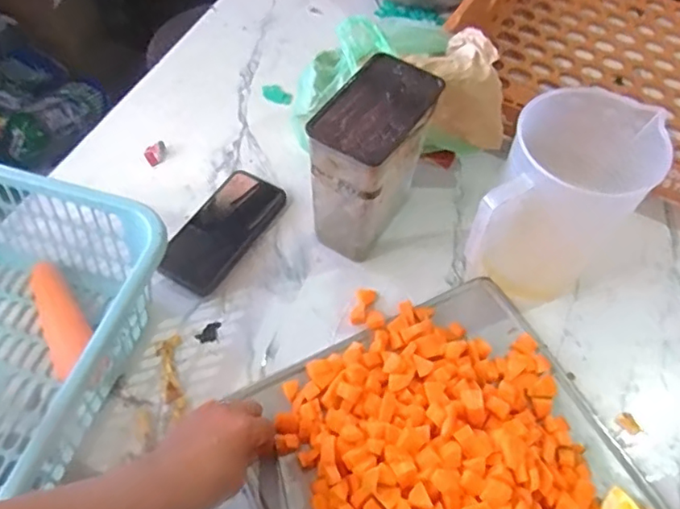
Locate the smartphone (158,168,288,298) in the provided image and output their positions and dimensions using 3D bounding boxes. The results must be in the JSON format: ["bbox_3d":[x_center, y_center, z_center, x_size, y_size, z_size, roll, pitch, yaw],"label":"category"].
[{"bbox_3d":[-0.137,-0.030,0.684,0.082,0.010,0.165,27,62,17],"label":"smartphone"}]

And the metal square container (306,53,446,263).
[{"bbox_3d":[0.034,-0.094,0.622,0.083,0.199,0.135,28,63,17],"label":"metal square container"}]

